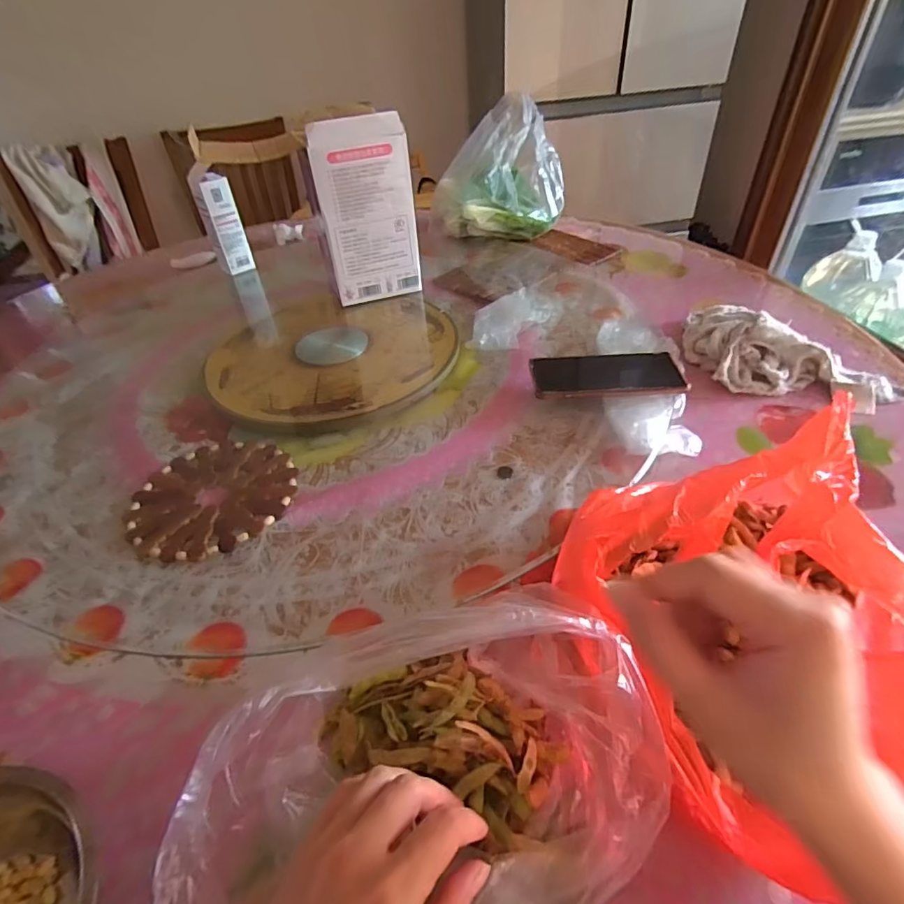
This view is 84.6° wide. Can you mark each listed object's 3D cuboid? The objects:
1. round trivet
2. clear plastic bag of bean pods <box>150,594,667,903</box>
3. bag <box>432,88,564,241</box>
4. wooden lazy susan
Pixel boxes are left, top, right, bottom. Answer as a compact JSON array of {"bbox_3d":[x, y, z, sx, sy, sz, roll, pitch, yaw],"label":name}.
[{"bbox_3d":[-0.235,0.043,0.492,0.153,0.012,0.150,-3,42,2],"label":"round trivet"},{"bbox_3d":[-0.017,0.176,0.268,0.243,0.098,0.144,-14,43,-10],"label":"clear plastic bag of bean pods"},{"bbox_3d":[0.087,-0.516,0.922,0.243,0.186,0.163,-11,43,-7],"label":"bag"},{"bbox_3d":[-0.153,-0.134,0.664,0.314,0.025,0.300,-3,42,2],"label":"wooden lazy susan"}]

